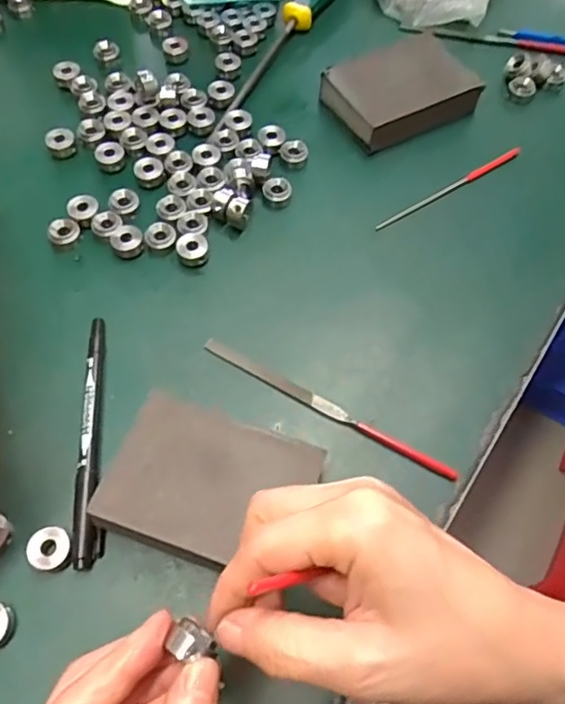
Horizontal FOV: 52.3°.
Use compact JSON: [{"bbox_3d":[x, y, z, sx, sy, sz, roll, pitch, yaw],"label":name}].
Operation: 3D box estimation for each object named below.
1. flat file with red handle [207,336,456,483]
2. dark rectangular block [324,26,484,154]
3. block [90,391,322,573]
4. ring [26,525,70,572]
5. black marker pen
[{"bbox_3d":[0.024,0.030,0.320,0.155,0.009,0.010,29,65,12],"label":"flat file with red handle"},{"bbox_3d":[0.086,-0.193,0.428,0.098,0.029,0.071,-28,67,-15],"label":"dark rectangular block"},{"bbox_3d":[-0.036,0.068,0.284,0.094,0.033,0.072,18,63,7],"label":"block"},{"bbox_3d":[-0.112,0.096,0.279,0.020,0.012,0.020,1,63,-2],"label":"ring"},{"bbox_3d":[-0.102,0.044,0.309,0.013,0.013,0.136,-5,63,-5],"label":"black marker pen"}]

